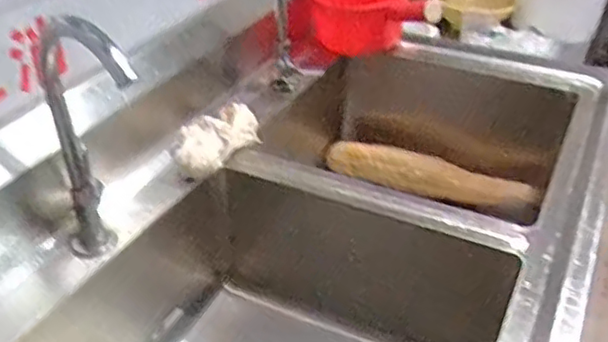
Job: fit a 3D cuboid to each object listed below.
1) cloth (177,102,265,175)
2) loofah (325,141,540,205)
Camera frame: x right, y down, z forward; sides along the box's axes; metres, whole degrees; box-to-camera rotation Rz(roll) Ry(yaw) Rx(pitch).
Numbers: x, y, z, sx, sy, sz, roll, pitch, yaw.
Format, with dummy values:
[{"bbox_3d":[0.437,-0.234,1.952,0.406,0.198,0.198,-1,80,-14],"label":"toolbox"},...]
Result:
[{"bbox_3d":[-0.127,-0.044,0.879,0.083,0.039,0.141,24,40,29],"label":"cloth"},{"bbox_3d":[0.237,0.007,1.216,0.391,0.082,0.063,16,37,19],"label":"loofah"}]

